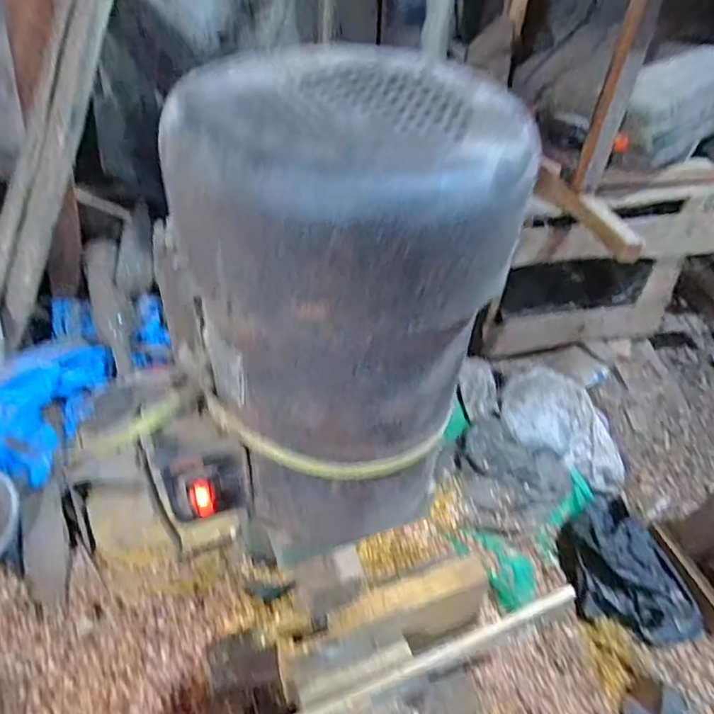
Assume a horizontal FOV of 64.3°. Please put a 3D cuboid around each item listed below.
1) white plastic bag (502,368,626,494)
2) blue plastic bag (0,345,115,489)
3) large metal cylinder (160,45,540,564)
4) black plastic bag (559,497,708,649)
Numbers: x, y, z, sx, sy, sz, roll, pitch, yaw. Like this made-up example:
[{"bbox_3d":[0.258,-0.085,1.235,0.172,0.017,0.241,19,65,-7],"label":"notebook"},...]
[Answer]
[{"bbox_3d":[0.370,0.127,1.009,0.235,0.140,0.133,9,41,5],"label":"white plastic bag"},{"bbox_3d":[-0.565,0.069,0.948,0.244,0.090,0.249,6,41,1],"label":"blue plastic bag"},{"bbox_3d":[-0.011,-0.008,0.256,0.126,0.199,0.109,-5,42,-12],"label":"large metal cylinder"},{"bbox_3d":[0.407,0.311,0.856,0.186,0.096,0.213,-7,42,-13],"label":"black plastic bag"}]

